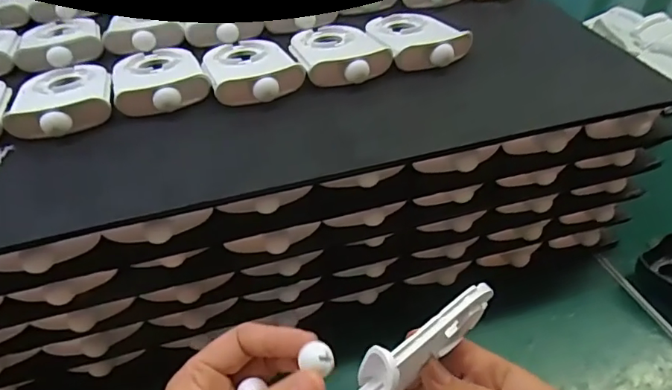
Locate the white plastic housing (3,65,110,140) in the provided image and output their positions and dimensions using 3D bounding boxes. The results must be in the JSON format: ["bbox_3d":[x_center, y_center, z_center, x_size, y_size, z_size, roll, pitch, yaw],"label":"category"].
[{"bbox_3d":[-0.180,-0.065,0.330,0.063,0.020,0.089,-17,45,-17],"label":"white plastic housing"}]

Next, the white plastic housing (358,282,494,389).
[{"bbox_3d":[0.046,0.070,0.246,0.081,0.044,0.024,-29,50,-27],"label":"white plastic housing"}]

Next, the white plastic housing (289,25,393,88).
[{"bbox_3d":[0.001,-0.105,0.361,0.060,0.015,0.086,-16,45,-15],"label":"white plastic housing"}]

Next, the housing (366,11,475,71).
[{"bbox_3d":[0.059,-0.118,0.372,0.055,0.015,0.085,-14,44,-14],"label":"housing"}]

